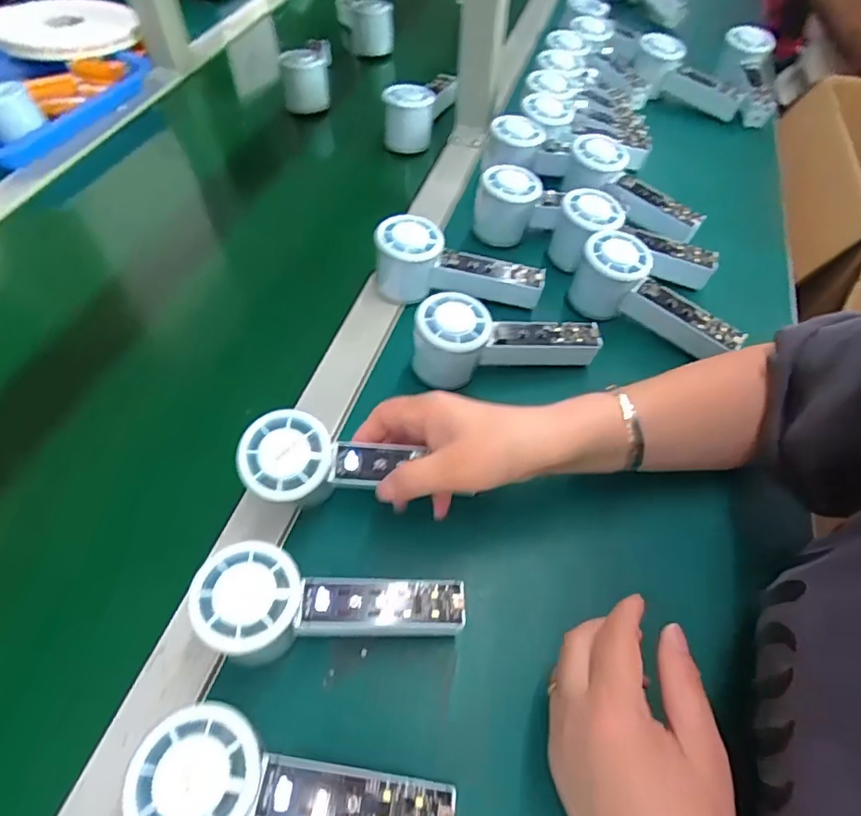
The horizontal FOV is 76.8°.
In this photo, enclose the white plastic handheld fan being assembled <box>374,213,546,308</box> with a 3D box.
[{"bbox_3d":[0.026,-0.134,0.499,0.152,0.063,0.048,2,54,0],"label":"white plastic handheld fan being assembled"}]

